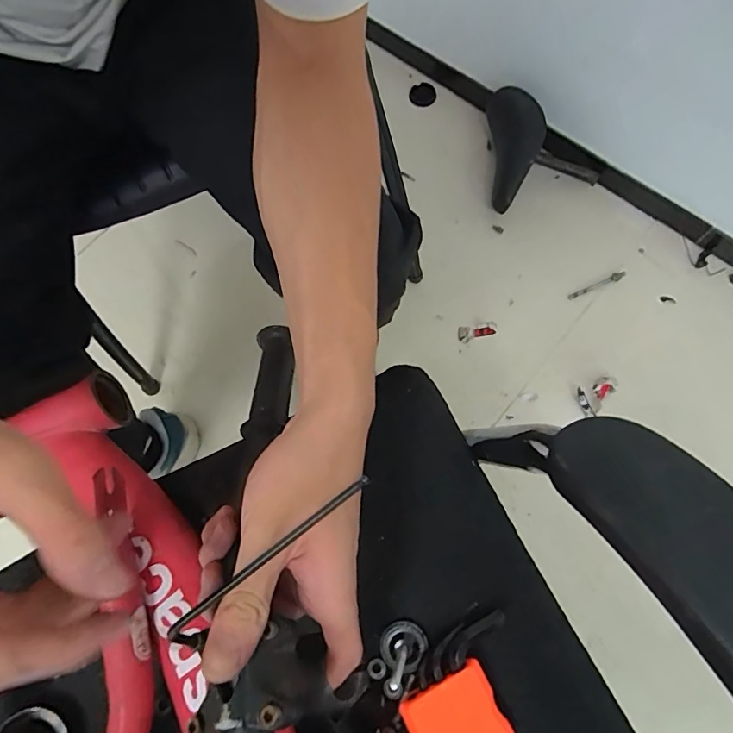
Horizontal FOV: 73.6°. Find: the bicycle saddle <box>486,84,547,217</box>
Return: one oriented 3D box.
[{"bbox_3d":[0.275,-0.401,0.908,0.083,0.115,0.224,-2,73,1],"label":"bicycle saddle"}]

